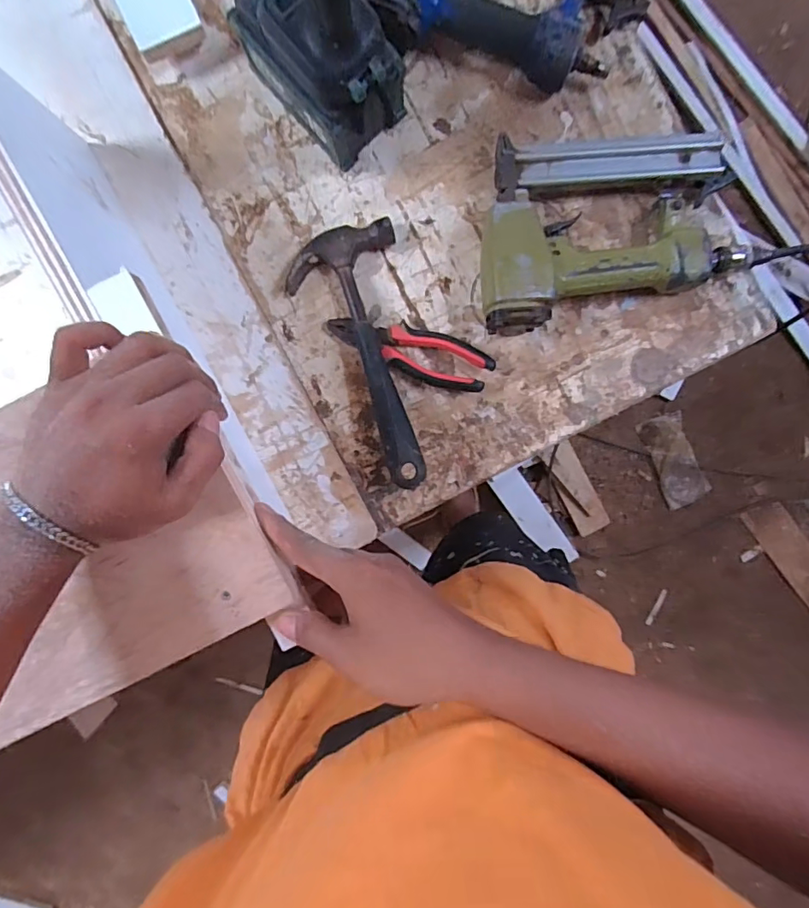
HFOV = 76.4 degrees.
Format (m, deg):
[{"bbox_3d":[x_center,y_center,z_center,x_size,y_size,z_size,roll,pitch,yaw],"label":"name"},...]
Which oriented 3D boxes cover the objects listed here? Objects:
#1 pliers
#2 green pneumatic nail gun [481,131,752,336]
[{"bbox_3d":[0.005,-0.101,0.495,0.159,0.025,0.047,22,94,-1],"label":"pliers"},{"bbox_3d":[0.180,-0.216,0.471,0.240,0.058,0.164,-13,94,1],"label":"green pneumatic nail gun"}]

